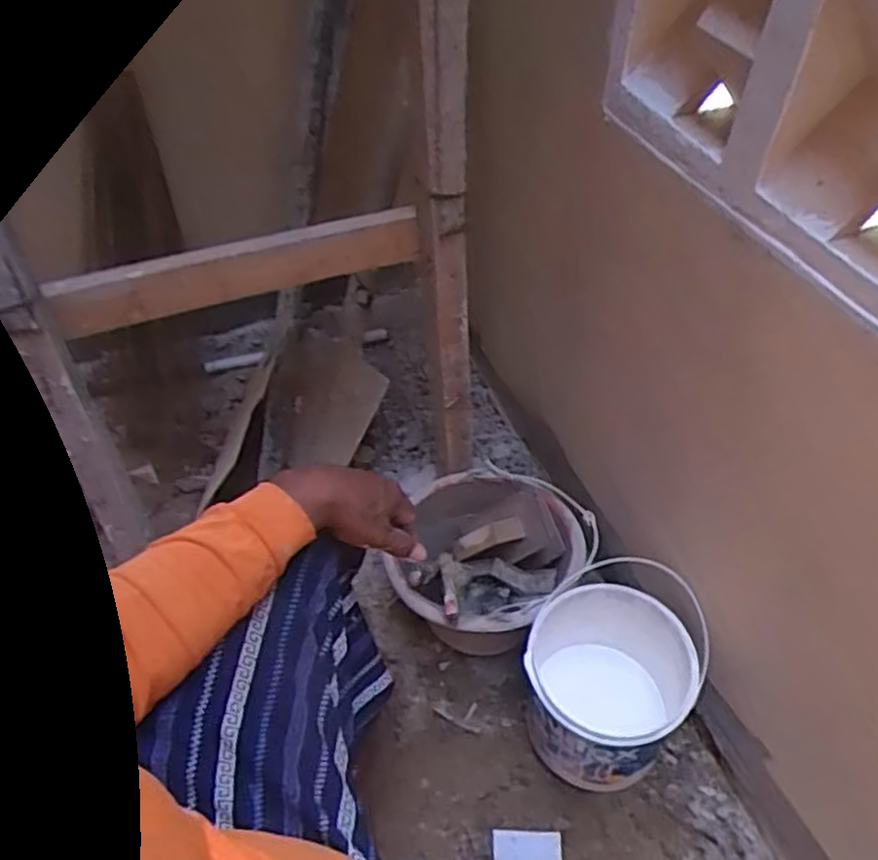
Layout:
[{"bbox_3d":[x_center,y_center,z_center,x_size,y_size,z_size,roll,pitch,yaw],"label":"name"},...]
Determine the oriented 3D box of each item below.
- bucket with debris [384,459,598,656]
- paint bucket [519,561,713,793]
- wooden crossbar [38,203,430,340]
[{"bbox_3d":[0.055,0.186,0.965,0.224,0.161,0.242,0,49,0],"label":"bucket with debris"},{"bbox_3d":[0.199,0.292,0.850,0.181,0.210,0.199,0,49,0],"label":"paint bucket"},{"bbox_3d":[-0.213,-0.179,0.798,0.398,0.066,0.047,-13,51,-10],"label":"wooden crossbar"}]

